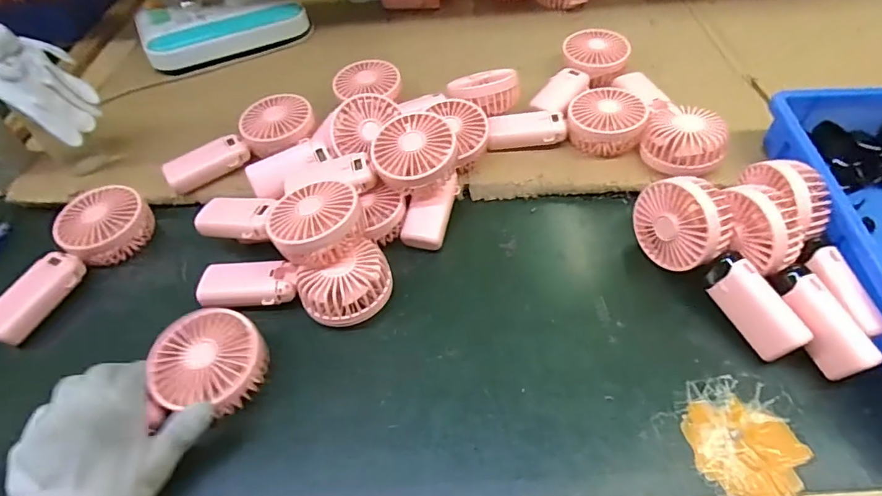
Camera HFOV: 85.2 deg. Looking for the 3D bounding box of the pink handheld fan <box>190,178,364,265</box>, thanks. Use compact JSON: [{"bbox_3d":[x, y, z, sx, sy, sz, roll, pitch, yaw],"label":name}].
[{"bbox_3d":[-0.156,-0.029,0.469,0.179,0.044,0.092,4,49,22],"label":"pink handheld fan"}]

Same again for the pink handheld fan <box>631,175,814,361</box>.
[{"bbox_3d":[0.254,0.012,0.437,0.046,0.094,0.177,-20,52,-14],"label":"pink handheld fan"}]

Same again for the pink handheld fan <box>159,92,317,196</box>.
[{"bbox_3d":[-0.238,-0.124,0.577,0.178,0.054,0.078,-24,55,-16],"label":"pink handheld fan"}]

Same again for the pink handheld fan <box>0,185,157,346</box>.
[{"bbox_3d":[-0.373,0.009,0.475,0.074,0.040,0.179,20,55,17],"label":"pink handheld fan"}]

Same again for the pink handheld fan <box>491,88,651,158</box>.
[{"bbox_3d":[0.150,-0.147,0.569,0.178,0.048,0.080,-4,50,11],"label":"pink handheld fan"}]

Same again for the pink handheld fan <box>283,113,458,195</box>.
[{"bbox_3d":[-0.071,-0.088,0.506,0.179,0.057,0.094,-10,50,9],"label":"pink handheld fan"}]

